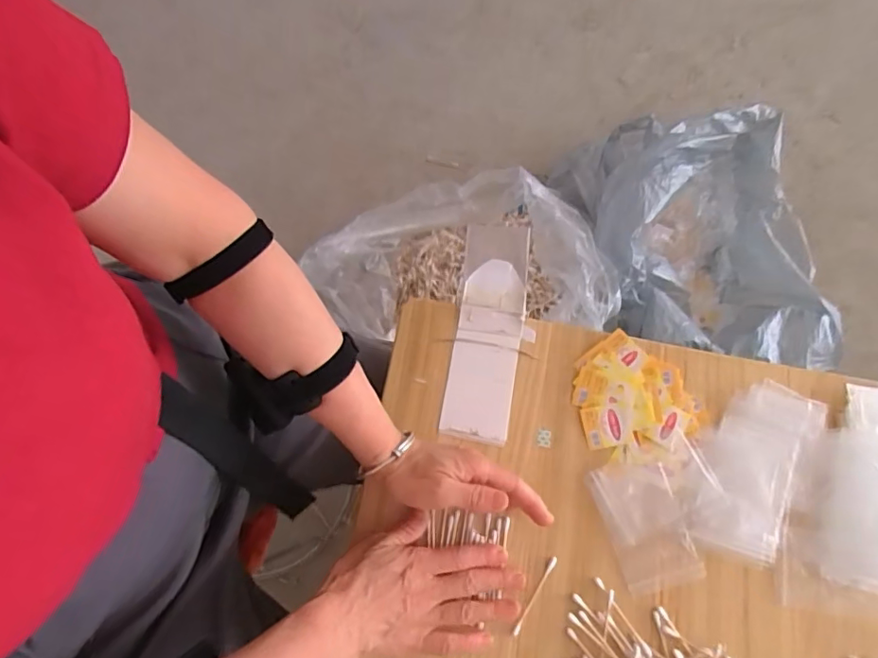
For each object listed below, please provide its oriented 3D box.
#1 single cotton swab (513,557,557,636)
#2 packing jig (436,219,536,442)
[{"bbox_3d":[0.080,0.221,0.437,0.006,0.006,0.069,32,74,11],"label":"single cotton swab"},{"bbox_3d":[0.050,-0.003,0.512,0.068,0.008,0.214,8,74,0],"label":"packing jig"}]

